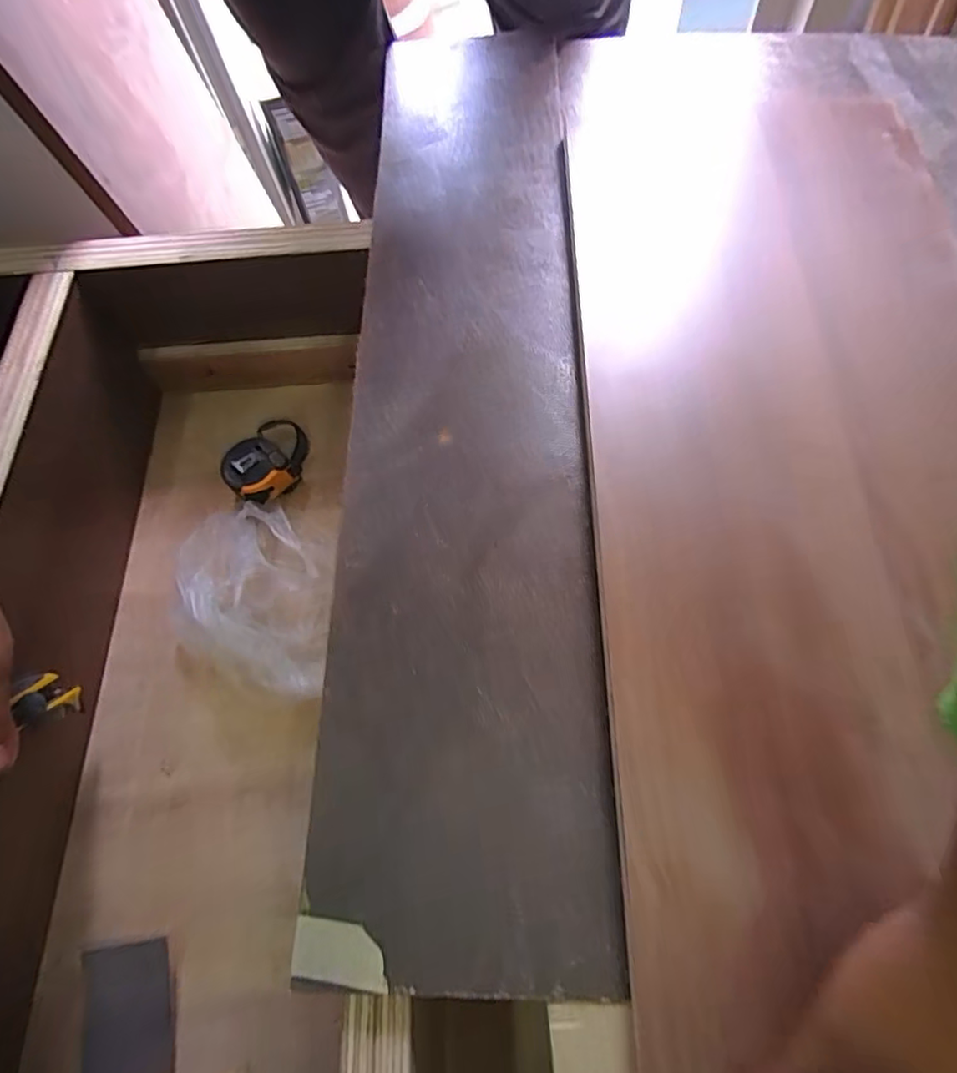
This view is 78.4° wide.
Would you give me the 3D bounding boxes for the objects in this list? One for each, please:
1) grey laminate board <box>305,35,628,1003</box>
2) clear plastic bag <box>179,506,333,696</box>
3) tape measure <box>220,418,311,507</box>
[{"bbox_3d":[-0.010,-0.115,0.421,0.159,0.013,0.719,-2,66,4],"label":"grey laminate board"},{"bbox_3d":[-0.185,0.046,0.503,0.113,0.084,0.193,-11,66,0],"label":"clear plastic bag"},{"bbox_3d":[-0.203,-0.076,0.571,0.062,0.032,0.092,31,72,17],"label":"tape measure"}]

